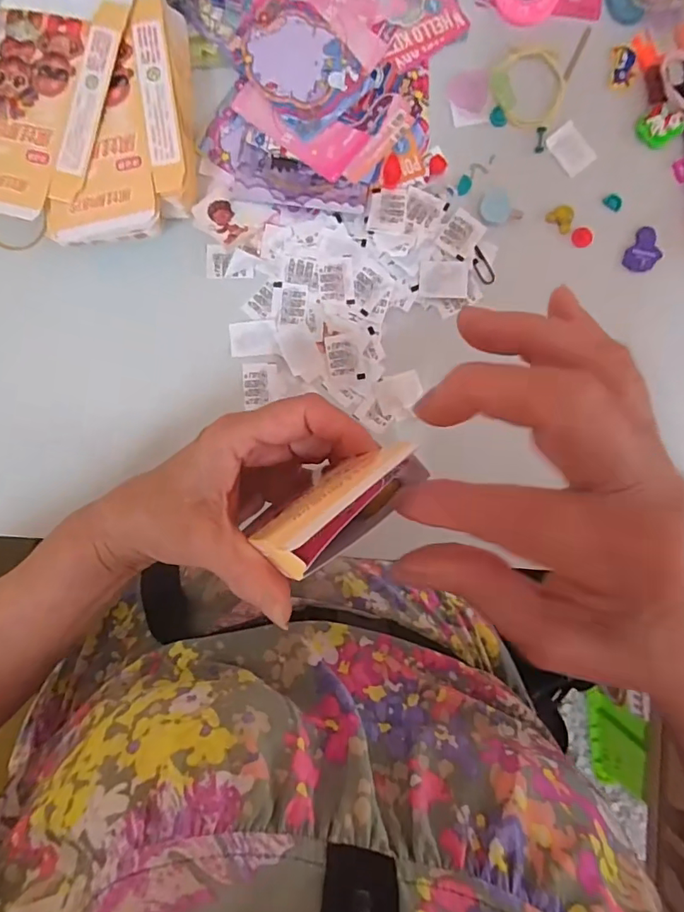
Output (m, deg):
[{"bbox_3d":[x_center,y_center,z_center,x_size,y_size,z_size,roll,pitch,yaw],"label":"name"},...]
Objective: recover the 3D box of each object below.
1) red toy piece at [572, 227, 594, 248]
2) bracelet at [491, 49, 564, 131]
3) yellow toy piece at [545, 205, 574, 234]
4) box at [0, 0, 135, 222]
[{"bbox_3d":[0.163,-0.148,0.333,0.014,0.004,0.013,0,92,0],"label":"red toy piece"},{"bbox_3d":[0.126,-0.248,0.331,0.049,0.004,0.052,-3,92,0],"label":"bracelet"},{"bbox_3d":[0.149,-0.161,0.333,0.018,0.004,0.017,40,91,-1],"label":"yellow toy piece"},{"bbox_3d":[-0.178,-0.214,0.292,0.081,0.006,0.145,18,93,6],"label":"box"}]

